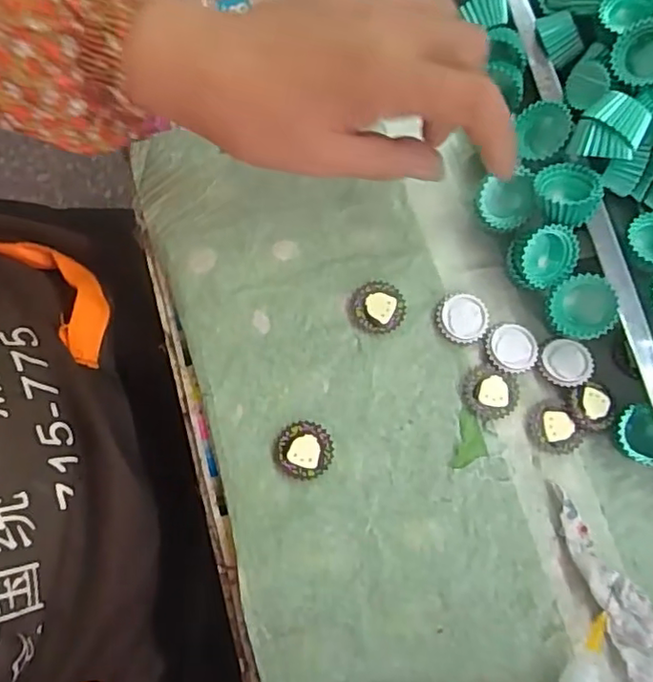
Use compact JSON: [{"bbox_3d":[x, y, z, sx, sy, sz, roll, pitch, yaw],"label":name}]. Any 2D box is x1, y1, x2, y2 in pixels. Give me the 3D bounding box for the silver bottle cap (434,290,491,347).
[{"bbox_3d":[0.073,-0.013,0.332,0.027,0.006,0.029,1,77,-3],"label":"silver bottle cap"}]

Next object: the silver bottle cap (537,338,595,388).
[{"bbox_3d":[0.127,0.011,0.325,0.026,0.006,0.027,1,77,-3],"label":"silver bottle cap"}]

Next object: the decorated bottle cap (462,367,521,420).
[{"bbox_3d":[0.087,0.028,0.323,0.030,0.006,0.025,18,77,1],"label":"decorated bottle cap"}]

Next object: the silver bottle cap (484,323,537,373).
[{"bbox_3d":[0.099,0.003,0.327,0.028,0.006,0.027,1,77,-3],"label":"silver bottle cap"}]

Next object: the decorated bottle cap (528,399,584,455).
[{"bbox_3d":[0.119,0.045,0.320,0.026,0.007,0.028,1,77,-3],"label":"decorated bottle cap"}]

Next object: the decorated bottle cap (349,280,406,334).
[{"bbox_3d":[0.028,-0.018,0.330,0.029,0.006,0.028,1,77,-3],"label":"decorated bottle cap"}]

